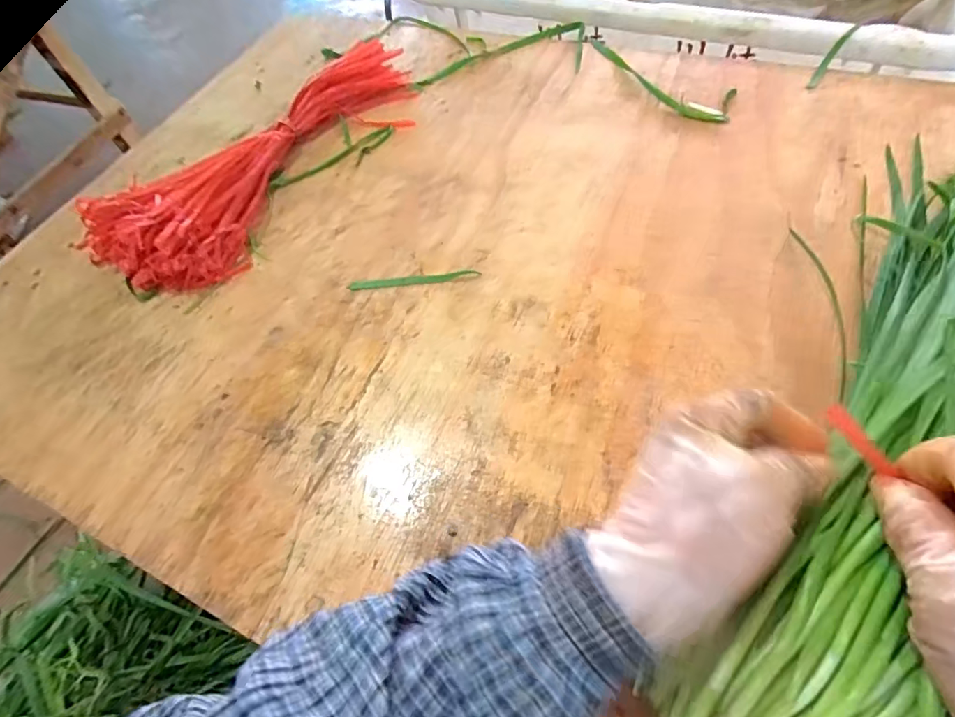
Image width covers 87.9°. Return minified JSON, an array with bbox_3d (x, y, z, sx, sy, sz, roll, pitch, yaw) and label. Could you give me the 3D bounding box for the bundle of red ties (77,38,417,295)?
[{"bbox_3d":[-0.177,-0.189,0.447,0.121,0.043,0.351,33,68,26],"label":"bundle of red ties"}]

